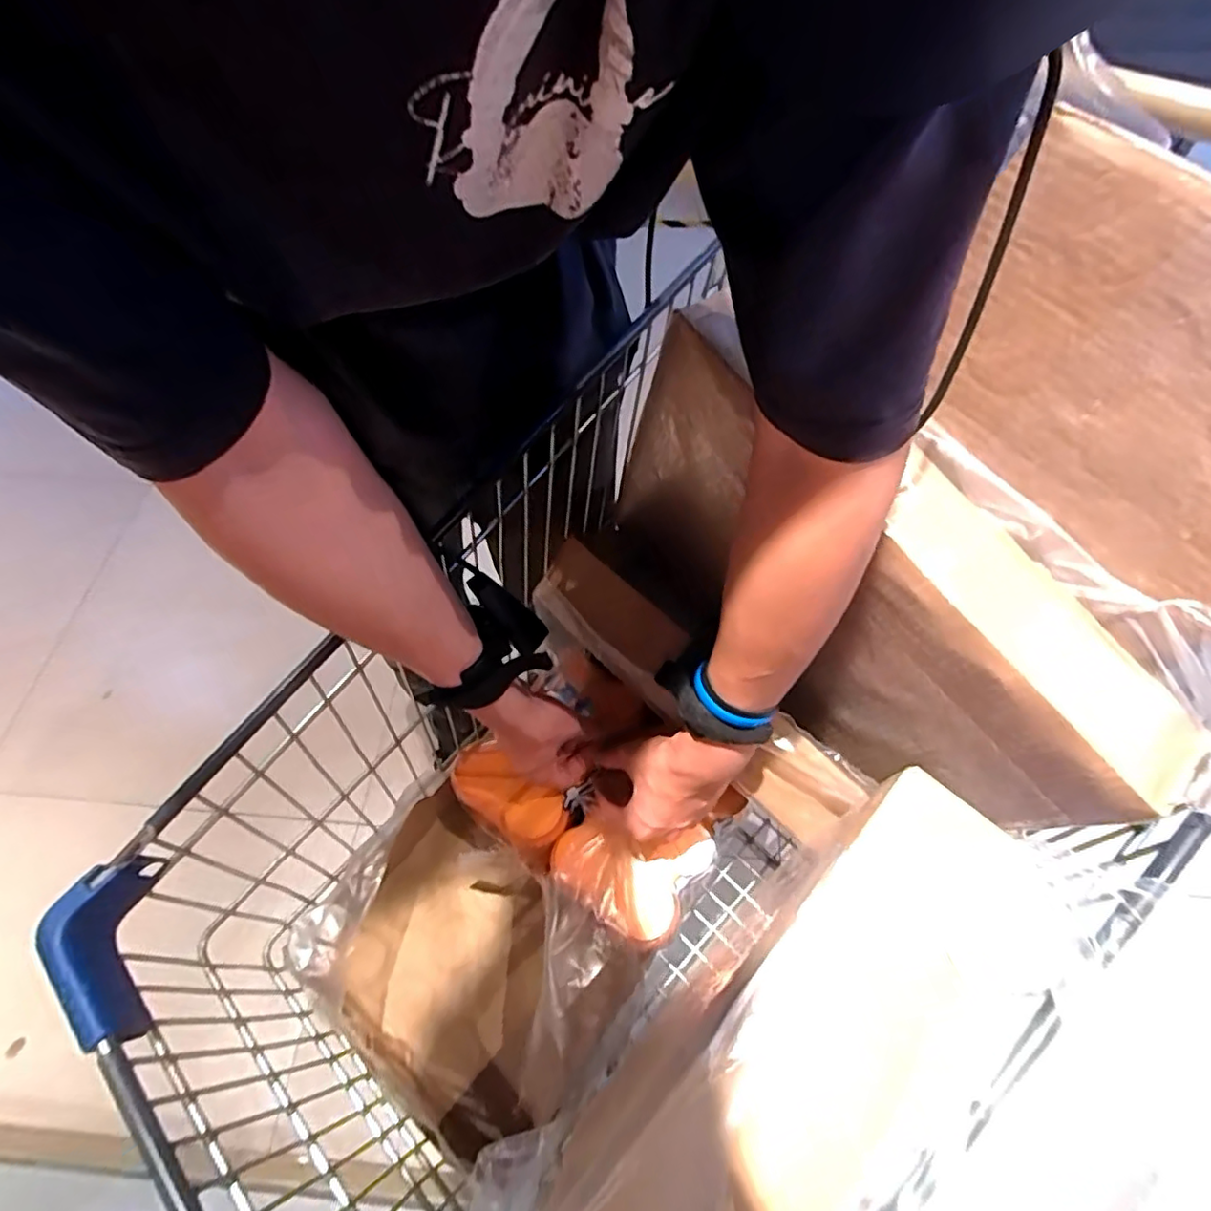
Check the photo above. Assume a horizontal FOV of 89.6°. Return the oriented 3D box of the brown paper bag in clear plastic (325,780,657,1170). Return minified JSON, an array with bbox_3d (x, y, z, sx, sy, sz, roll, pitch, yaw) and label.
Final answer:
[{"bbox_3d":[-0.124,0.327,0.551,0.261,0.128,0.194,31,66,19],"label":"brown paper bag in clear plastic"}]

